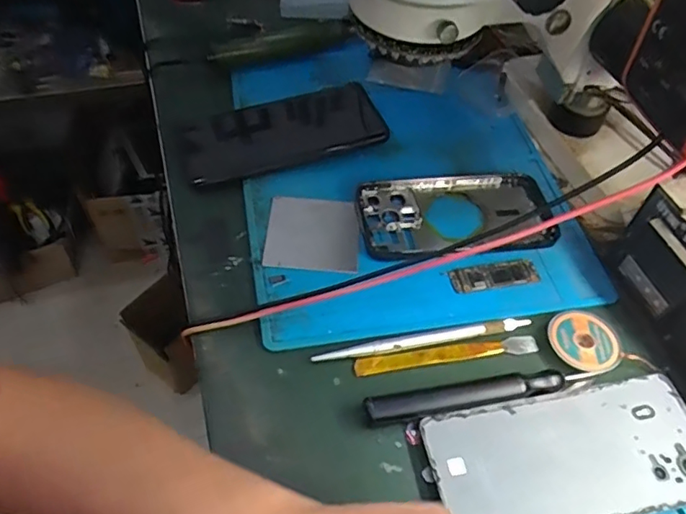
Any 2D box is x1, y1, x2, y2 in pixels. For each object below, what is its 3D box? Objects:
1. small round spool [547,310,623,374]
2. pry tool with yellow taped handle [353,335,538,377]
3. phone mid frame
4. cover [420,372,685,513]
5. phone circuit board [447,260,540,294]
[{"bbox_3d":[0.153,0.054,0.356,0.044,0.007,0.042,1,52,-1],"label":"small round spool"},{"bbox_3d":[0.067,0.063,0.354,0.120,0.008,0.012,-8,53,-8],"label":"pry tool with yellow taped handle"},{"bbox_3d":[0.086,-0.033,0.425,0.146,0.015,0.073,-7,53,-8],"label":"phone mid frame"},{"bbox_3d":[0.129,0.112,0.312,0.156,0.007,0.072,-9,53,-9],"label":"cover"},{"bbox_3d":[0.107,0.014,0.394,0.063,0.005,0.019,-8,53,-8],"label":"phone circuit board"}]

